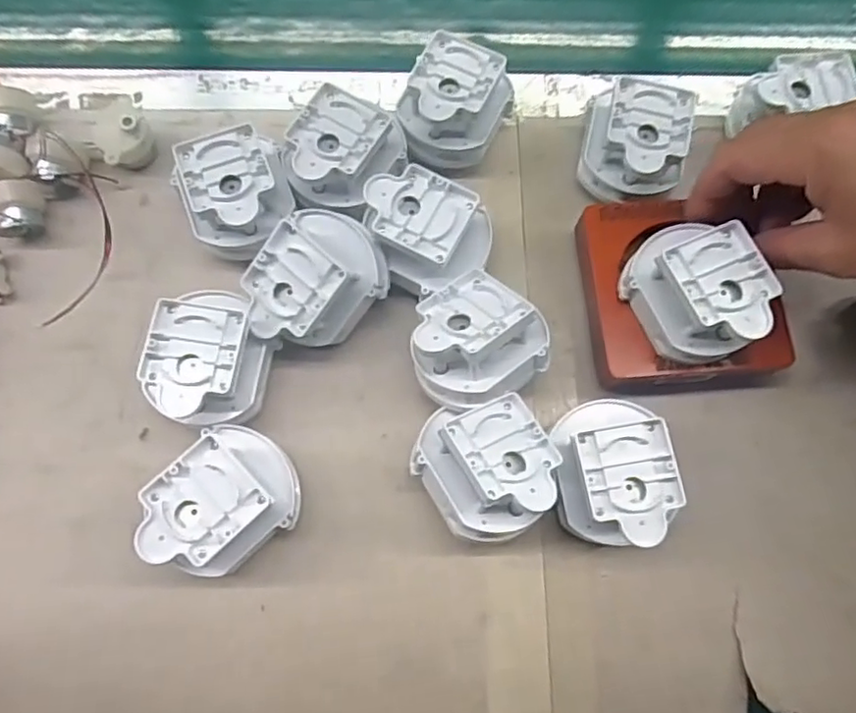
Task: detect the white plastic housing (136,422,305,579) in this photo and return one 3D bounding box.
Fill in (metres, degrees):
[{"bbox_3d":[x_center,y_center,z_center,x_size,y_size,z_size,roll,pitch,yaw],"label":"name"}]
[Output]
[{"bbox_3d":[-0.098,0.072,0.301,0.067,0.048,0.053,-39,80,-11],"label":"white plastic housing"}]

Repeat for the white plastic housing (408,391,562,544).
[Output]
[{"bbox_3d":[0.030,0.053,0.308,0.064,0.057,0.067,-34,78,-10],"label":"white plastic housing"}]

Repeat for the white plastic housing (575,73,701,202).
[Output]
[{"bbox_3d":[0.119,-0.119,0.360,0.062,0.051,0.057,10,75,1],"label":"white plastic housing"}]

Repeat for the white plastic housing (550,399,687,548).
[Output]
[{"bbox_3d":[0.091,0.059,0.312,0.055,0.049,0.069,-5,75,-3],"label":"white plastic housing"}]

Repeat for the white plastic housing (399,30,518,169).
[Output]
[{"bbox_3d":[0.014,-0.142,0.364,0.053,0.050,0.061,29,76,6],"label":"white plastic housing"}]

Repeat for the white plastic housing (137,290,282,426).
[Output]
[{"bbox_3d":[-0.110,0.002,0.320,0.051,0.047,0.067,15,75,2],"label":"white plastic housing"}]

